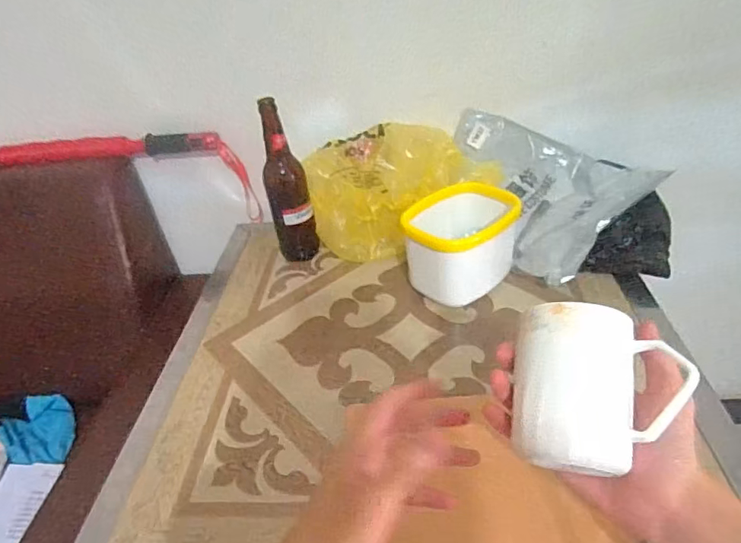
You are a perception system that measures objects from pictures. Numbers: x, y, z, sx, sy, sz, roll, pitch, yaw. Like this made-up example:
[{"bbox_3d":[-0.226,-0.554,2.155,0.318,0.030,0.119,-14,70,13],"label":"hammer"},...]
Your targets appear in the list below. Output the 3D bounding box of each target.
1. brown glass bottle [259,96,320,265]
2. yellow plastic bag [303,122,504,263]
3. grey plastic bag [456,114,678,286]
[{"bbox_3d":[-0.126,-0.125,0.749,0.062,0.242,0.063,-12,36,-6],"label":"brown glass bottle"},{"bbox_3d":[0.040,-0.143,0.826,0.271,0.154,0.192,-25,39,-23],"label":"yellow plastic bag"},{"bbox_3d":[0.269,-0.141,0.796,0.246,0.163,0.287,-28,40,-26],"label":"grey plastic bag"}]

